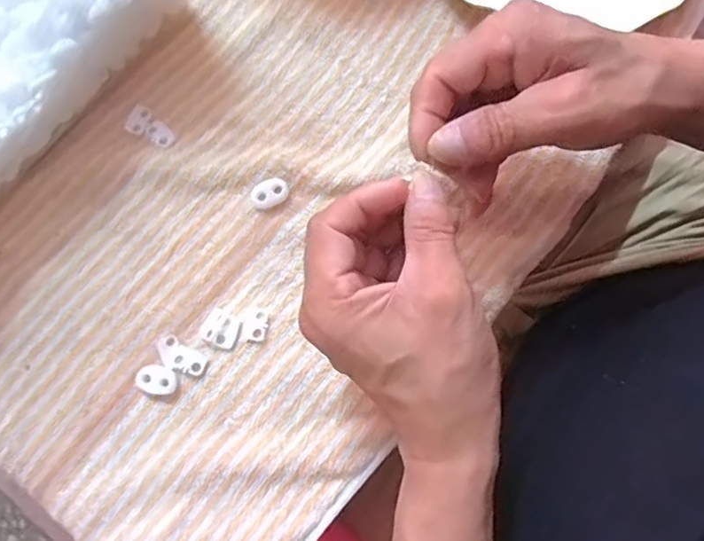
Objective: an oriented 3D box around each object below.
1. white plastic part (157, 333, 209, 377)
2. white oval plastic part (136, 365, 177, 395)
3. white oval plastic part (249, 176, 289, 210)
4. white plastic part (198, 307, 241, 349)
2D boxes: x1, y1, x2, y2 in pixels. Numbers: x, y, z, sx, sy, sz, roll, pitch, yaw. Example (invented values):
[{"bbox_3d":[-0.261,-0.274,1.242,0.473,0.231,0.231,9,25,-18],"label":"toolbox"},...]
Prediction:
[{"bbox_3d":[-0.096,0.048,0.311,0.030,0.004,0.016,33,81,5],"label":"white plastic part"},{"bbox_3d":[-0.108,0.061,0.309,0.022,0.007,0.016,14,80,2],"label":"white oval plastic part"},{"bbox_3d":[-0.049,-0.046,0.327,0.022,0.004,0.015,-28,81,-6],"label":"white oval plastic part"},{"bbox_3d":[-0.074,0.033,0.313,0.020,0.005,0.019,29,80,4],"label":"white plastic part"}]

